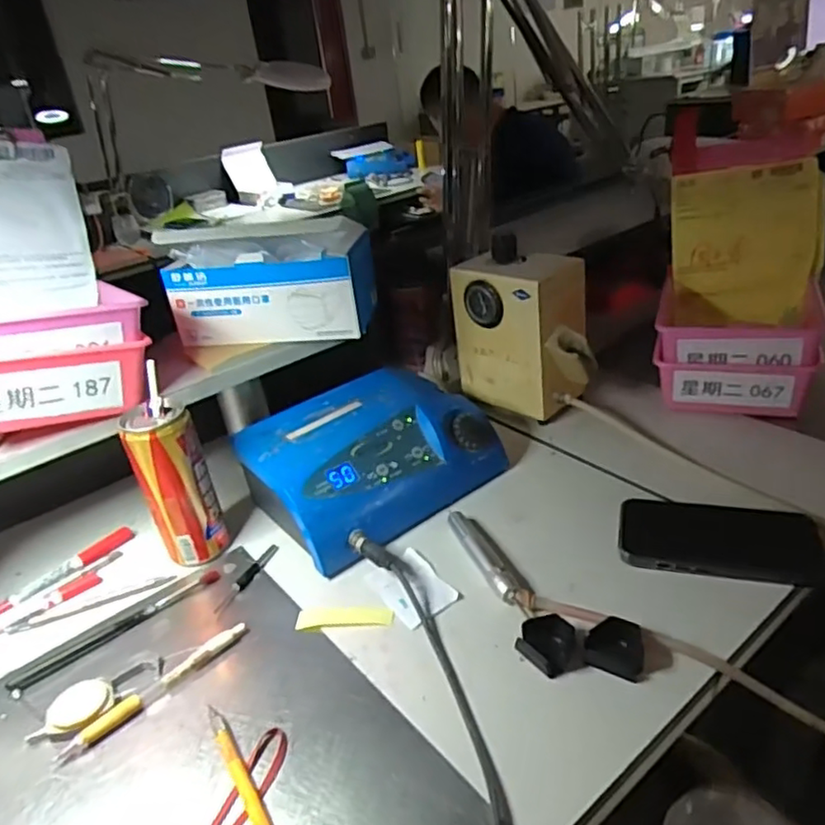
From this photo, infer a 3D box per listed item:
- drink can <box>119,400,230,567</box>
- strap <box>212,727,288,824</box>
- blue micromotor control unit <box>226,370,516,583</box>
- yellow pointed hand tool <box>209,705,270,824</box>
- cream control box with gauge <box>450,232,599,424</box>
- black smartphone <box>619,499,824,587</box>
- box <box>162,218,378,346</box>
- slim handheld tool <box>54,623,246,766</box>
[{"bbox_3d":[-0.205,0.064,0.562,0.053,0.141,0.049,-4,30,2],"label":"drink can"},{"bbox_3d":[-0.105,0.233,0.373,0.025,0.004,0.112,9,33,24],"label":"strap"},{"bbox_3d":[-0.046,0.040,0.630,0.228,0.077,0.165,-26,36,-31],"label":"blue micromotor control unit"},{"bbox_3d":[-0.096,0.225,0.379,0.010,0.011,0.140,-22,34,-26],"label":"yellow pointed hand tool"},{"bbox_3d":[0.127,-0.085,0.723,0.155,0.167,0.078,21,39,38],"label":"cream control box with gauge"},{"bbox_3d":[0.248,0.103,0.526,0.149,0.014,0.077,2,31,13],"label":"black smartphone"},{"bbox_3d":[-0.135,-0.134,0.655,0.185,0.088,0.116,-2,29,10],"label":"box"},{"bbox_3d":[-0.181,0.193,0.457,0.013,0.010,0.139,23,40,39],"label":"slim handheld tool"}]

